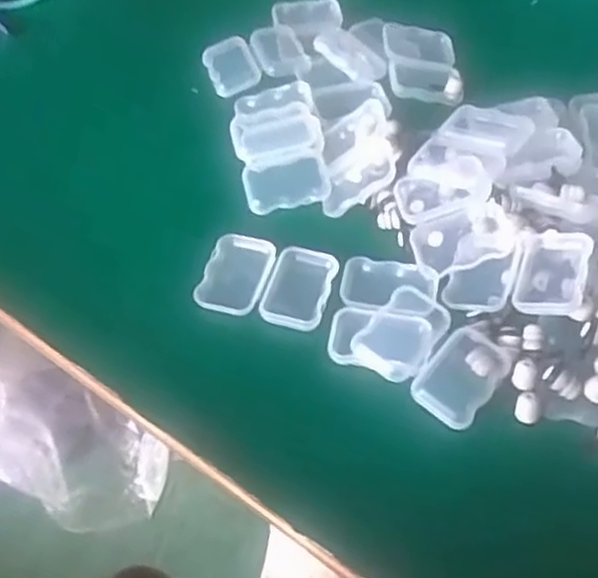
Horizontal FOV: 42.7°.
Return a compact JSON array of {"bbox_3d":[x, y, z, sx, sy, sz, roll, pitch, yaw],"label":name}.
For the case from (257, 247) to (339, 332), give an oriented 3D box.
[{"bbox_3d":[0.000,-0.002,0.455,0.037,0.005,0.056,13,53,10],"label":"case"}]

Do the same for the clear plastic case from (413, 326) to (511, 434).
[{"bbox_3d":[0.088,0.047,0.413,0.036,0.006,0.057,33,59,24],"label":"clear plastic case"}]

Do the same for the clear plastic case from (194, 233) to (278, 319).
[{"bbox_3d":[-0.038,-0.009,0.462,0.038,0.006,0.057,13,53,11],"label":"clear plastic case"}]

